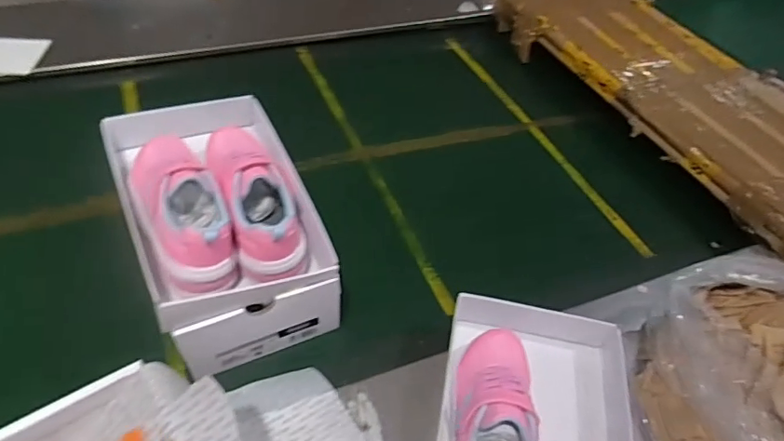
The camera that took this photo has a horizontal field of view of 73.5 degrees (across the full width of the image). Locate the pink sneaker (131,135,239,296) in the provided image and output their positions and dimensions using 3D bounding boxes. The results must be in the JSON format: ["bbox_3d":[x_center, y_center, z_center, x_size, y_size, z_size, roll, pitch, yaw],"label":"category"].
[{"bbox_3d":[-0.241,-0.022,0.591,0.081,0.090,0.220,-21,53,-23],"label":"pink sneaker"}]

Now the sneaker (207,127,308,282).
[{"bbox_3d":[-0.162,-0.033,0.625,0.076,0.102,0.215,-16,52,-20],"label":"sneaker"}]

